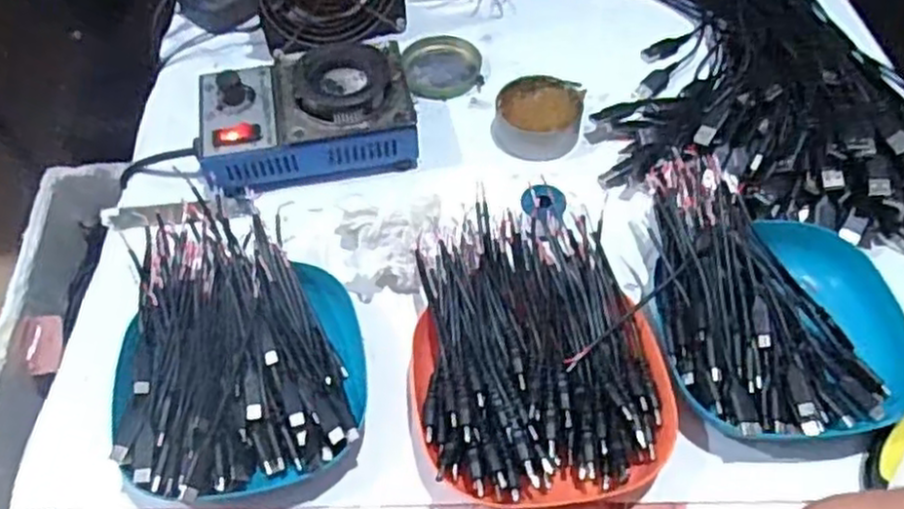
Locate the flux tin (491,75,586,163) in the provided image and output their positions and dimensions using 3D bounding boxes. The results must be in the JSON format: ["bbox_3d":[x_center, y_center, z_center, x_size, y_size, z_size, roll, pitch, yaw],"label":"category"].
[{"bbox_3d":[0.065,-0.104,0.556,0.063,0.027,0.075,10,56,8],"label":"flux tin"}]

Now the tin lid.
[{"bbox_3d":[-0.009,-0.155,0.607,0.062,0.018,0.054,3,56,4],"label":"tin lid"}]

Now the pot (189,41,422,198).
[{"bbox_3d":[-0.104,-0.104,0.530,0.152,0.053,0.100,-11,56,-6],"label":"pot"}]

